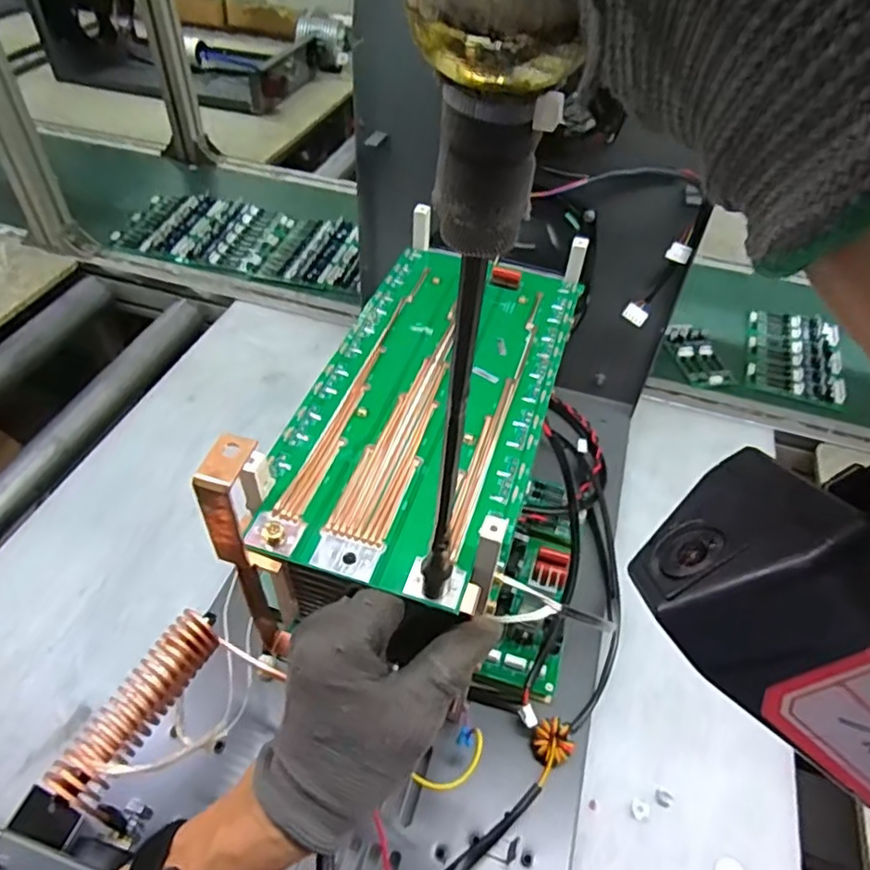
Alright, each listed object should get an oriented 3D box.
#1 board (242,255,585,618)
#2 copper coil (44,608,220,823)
[{"bbox_3d":[0.001,-0.031,0.392,0.138,0.007,0.281,15,48,10],"label":"board"},{"bbox_3d":[-0.174,0.163,0.375,0.030,0.029,0.112,21,49,15],"label":"copper coil"}]

